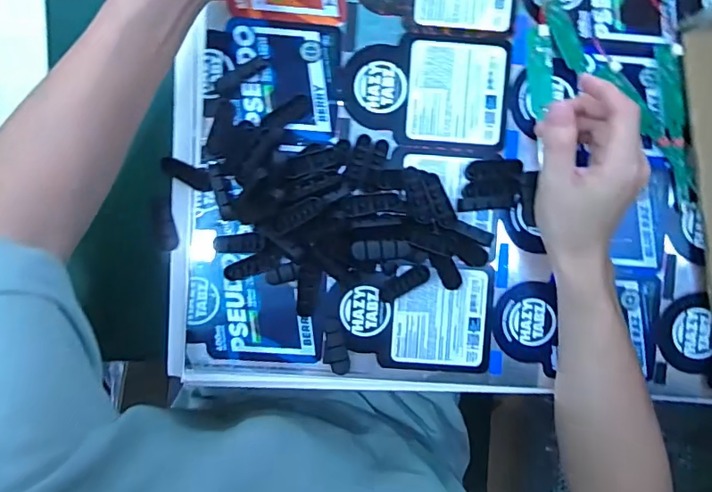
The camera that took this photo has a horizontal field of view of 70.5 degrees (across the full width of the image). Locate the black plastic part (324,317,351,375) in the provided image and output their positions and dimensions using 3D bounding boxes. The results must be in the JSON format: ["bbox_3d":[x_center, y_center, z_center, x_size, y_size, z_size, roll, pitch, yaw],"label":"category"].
[{"bbox_3d":[-0.018,0.087,0.433,0.021,0.007,0.047,-11,78,-1],"label":"black plastic part"}]

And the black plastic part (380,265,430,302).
[{"bbox_3d":[0.042,0.031,0.433,0.046,0.008,0.014,-33,93,0],"label":"black plastic part"}]

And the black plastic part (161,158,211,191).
[{"bbox_3d":[-0.143,-0.062,0.429,0.051,0.010,0.016,24,92,10],"label":"black plastic part"}]

